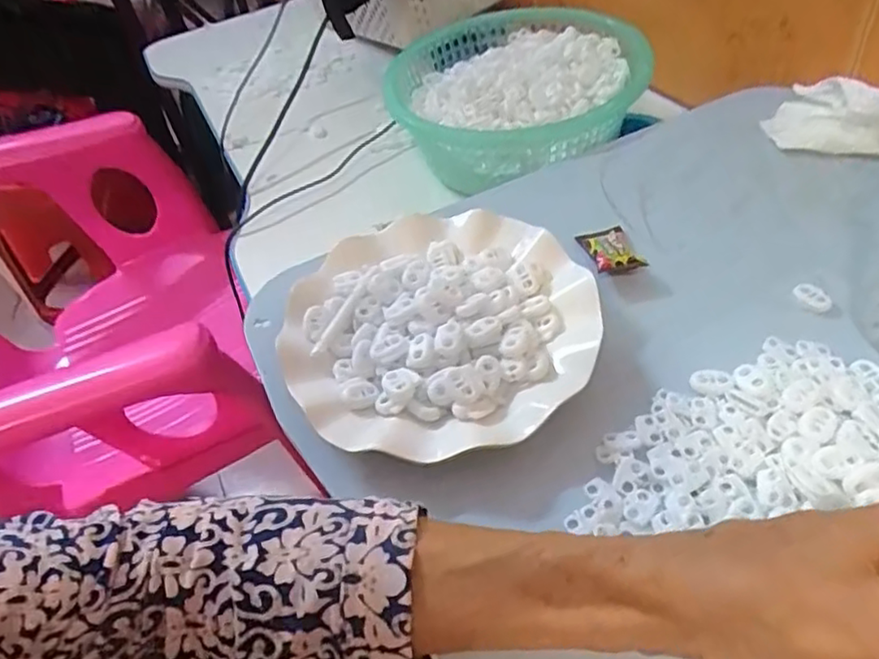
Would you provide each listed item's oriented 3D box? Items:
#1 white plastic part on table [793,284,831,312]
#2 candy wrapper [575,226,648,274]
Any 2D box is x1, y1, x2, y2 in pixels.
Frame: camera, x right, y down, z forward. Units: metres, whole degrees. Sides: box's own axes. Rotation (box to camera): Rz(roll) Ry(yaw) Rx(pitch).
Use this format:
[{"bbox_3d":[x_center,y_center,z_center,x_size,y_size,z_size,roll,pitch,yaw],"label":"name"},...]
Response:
[{"bbox_3d":[0.219,-0.019,0.373,0.014,0.005,0.020,-28,47,-14],"label":"white plastic part on table"},{"bbox_3d":[0.112,-0.054,0.414,0.033,0.012,0.048,-13,45,0],"label":"candy wrapper"}]

